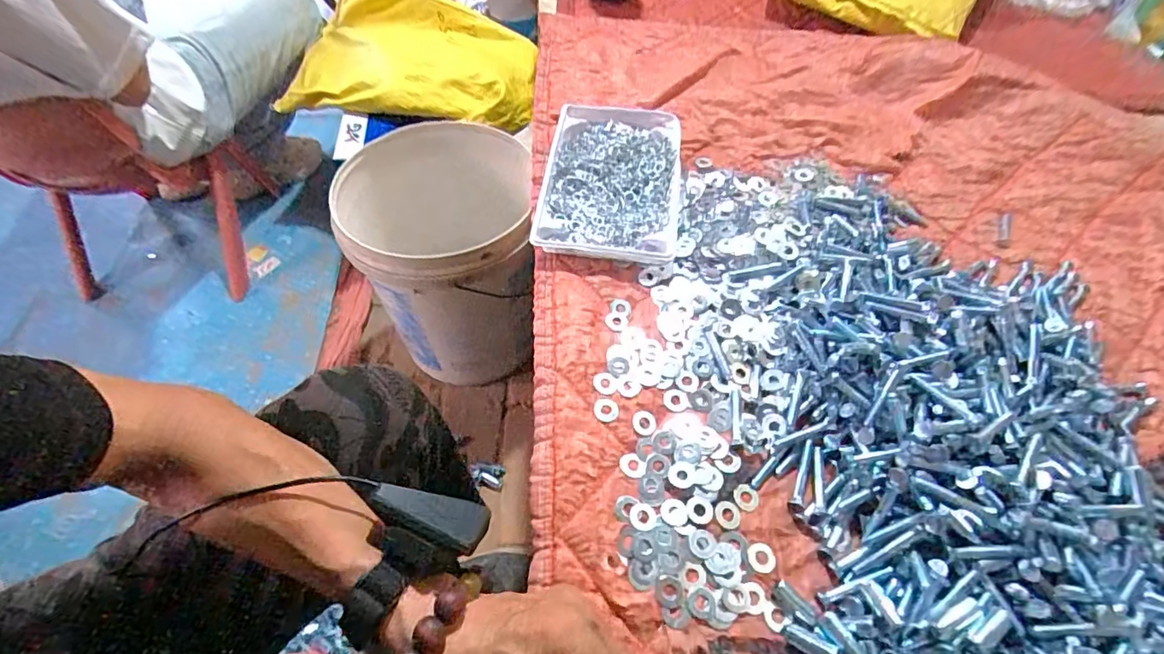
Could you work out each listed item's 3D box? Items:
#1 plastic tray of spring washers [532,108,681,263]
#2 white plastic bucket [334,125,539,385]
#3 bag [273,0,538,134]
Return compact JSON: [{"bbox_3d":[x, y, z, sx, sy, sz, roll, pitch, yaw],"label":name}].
[{"bbox_3d":[0.035,-0.172,0.614,0.156,0.030,0.234,7,57,3],"label":"plastic tray of spring washers"},{"bbox_3d":[-0.233,-0.111,0.894,0.303,0.347,0.283,1,57,-1],"label":"white plastic bucket"},{"bbox_3d":[-0.299,-0.494,0.936,0.451,0.143,0.252,11,57,5],"label":"bag"}]

